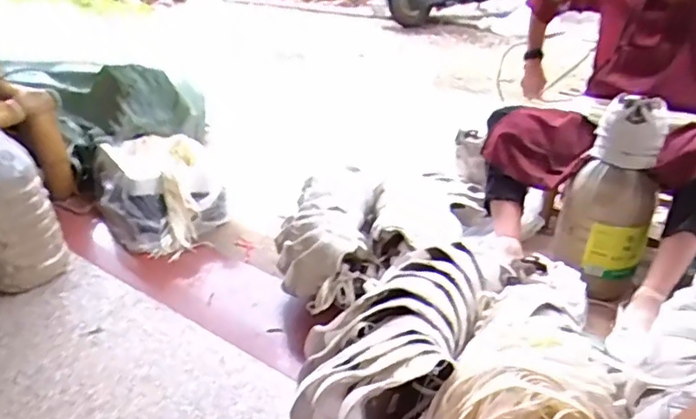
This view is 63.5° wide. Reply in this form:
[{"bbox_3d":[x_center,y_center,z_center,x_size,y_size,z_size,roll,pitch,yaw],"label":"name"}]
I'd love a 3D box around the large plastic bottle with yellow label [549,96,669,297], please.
[{"bbox_3d":[0.699,-0.021,1.513,0.228,0.501,0.258,17,35,26],"label":"large plastic bottle with yellow label"}]

